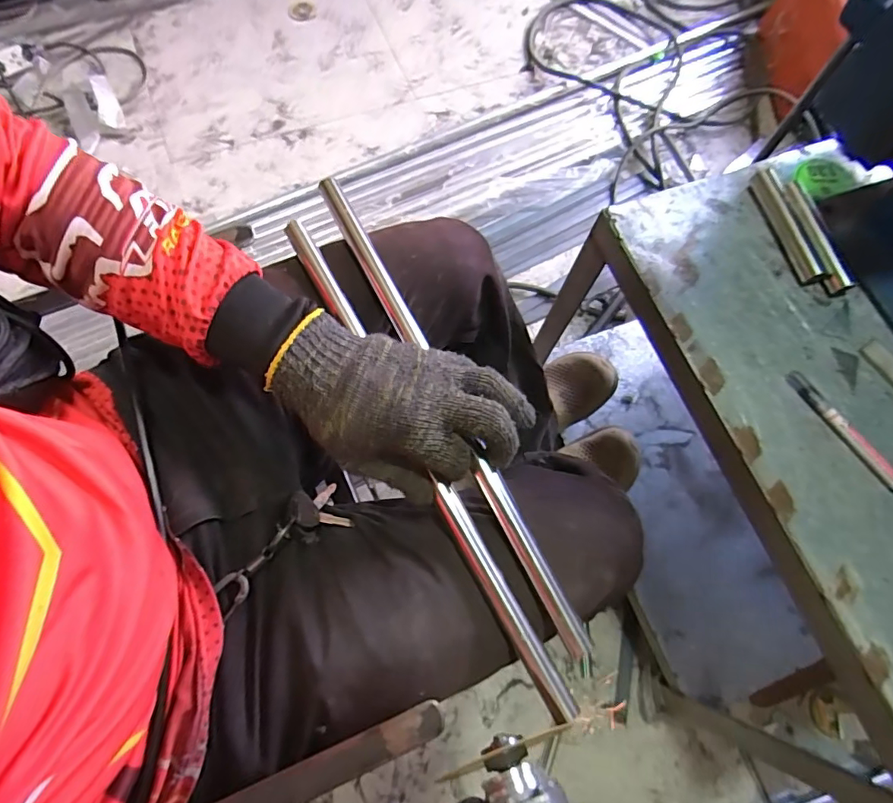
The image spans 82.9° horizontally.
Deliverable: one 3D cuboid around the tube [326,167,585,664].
[{"bbox_3d":[-0.006,-0.011,0.397,0.017,0.018,0.427,-26,75,-10],"label":"tube"}]

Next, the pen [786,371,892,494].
[{"bbox_3d":[0.362,0.028,0.456,0.013,0.011,0.135,-34,76,-12],"label":"pen"}]

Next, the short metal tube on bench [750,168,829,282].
[{"bbox_3d":[0.351,-0.180,0.521,0.027,0.018,0.129,-17,73,-8],"label":"short metal tube on bench"}]

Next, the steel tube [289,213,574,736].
[{"bbox_3d":[-0.024,0.030,0.383,0.018,0.015,0.421,-28,76,-11],"label":"steel tube"}]

